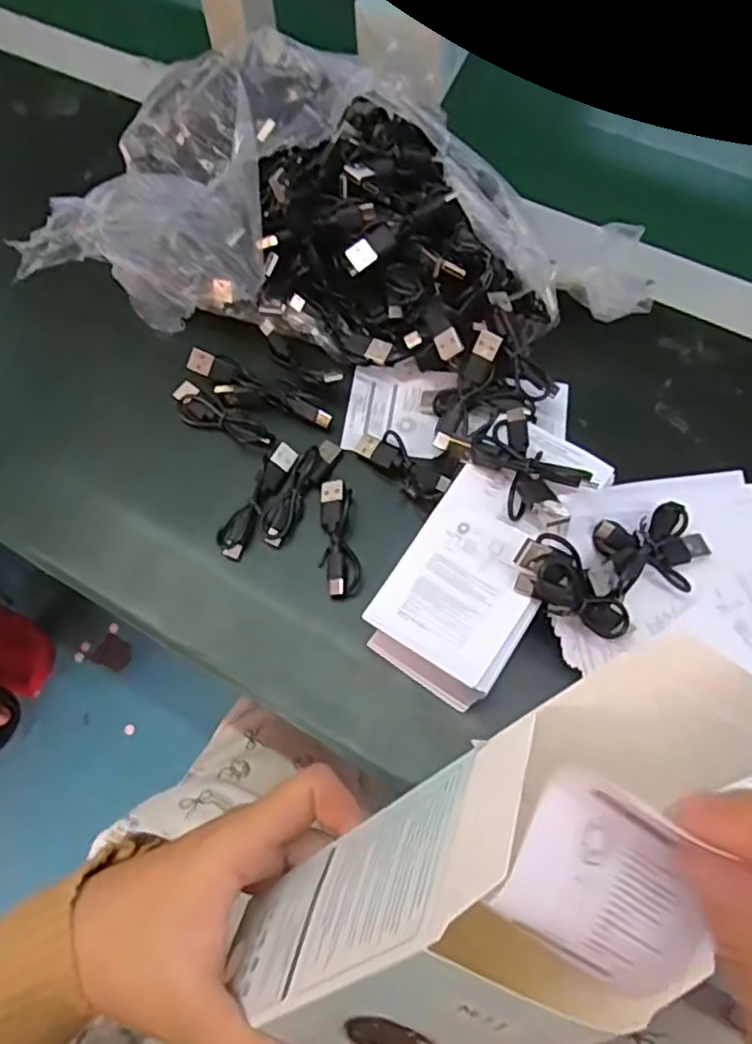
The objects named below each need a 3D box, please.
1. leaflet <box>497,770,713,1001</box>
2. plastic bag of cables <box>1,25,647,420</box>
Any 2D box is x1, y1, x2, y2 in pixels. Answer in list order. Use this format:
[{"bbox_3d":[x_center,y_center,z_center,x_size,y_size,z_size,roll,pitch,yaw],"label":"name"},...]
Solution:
[{"bbox_3d":[0.057,0.085,0.158,0.058,0.004,0.037,35,77,-14],"label":"leaflet"},{"bbox_3d":[-0.006,-0.152,0.363,0.294,0.109,0.171,6,66,5],"label":"plastic bag of cables"}]

